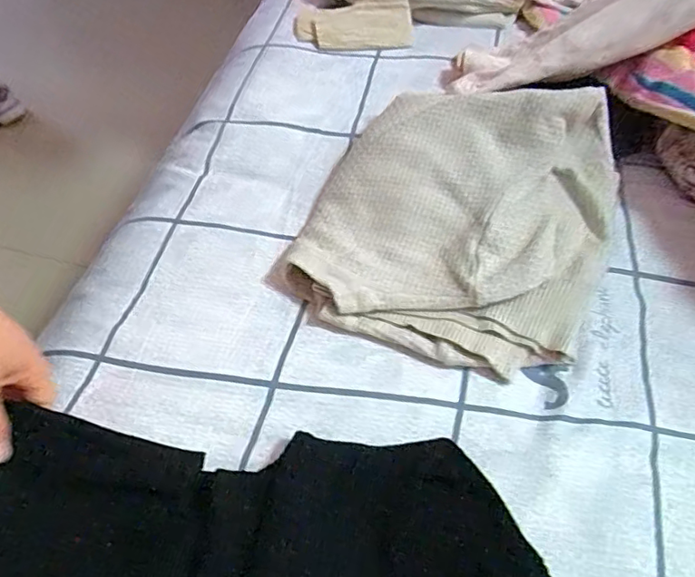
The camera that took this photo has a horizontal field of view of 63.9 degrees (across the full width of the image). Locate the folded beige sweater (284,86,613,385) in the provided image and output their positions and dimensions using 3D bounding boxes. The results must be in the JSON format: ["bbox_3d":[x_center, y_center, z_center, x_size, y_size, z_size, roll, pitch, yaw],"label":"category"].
[{"bbox_3d":[0.099,-0.072,0.495,0.254,0.081,0.271,20,57,13],"label":"folded beige sweater"}]

